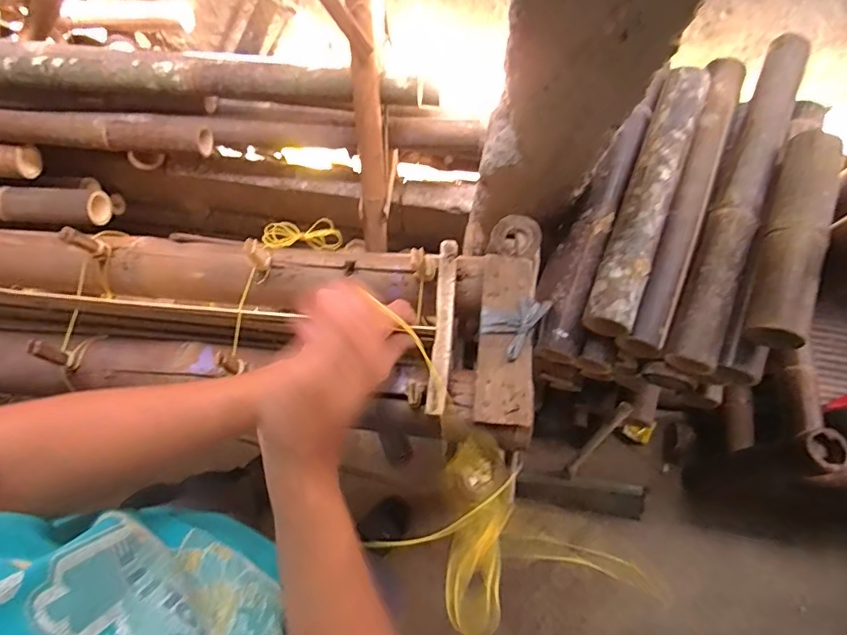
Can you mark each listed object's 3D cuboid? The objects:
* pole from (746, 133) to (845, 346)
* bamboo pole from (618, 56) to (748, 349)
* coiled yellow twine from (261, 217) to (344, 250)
[{"bbox_3d":[0.501,-0.115,0.681,0.064,0.058,0.317,20,76,6],"label":"pole"},{"bbox_3d":[0.408,-0.187,0.787,0.062,0.058,0.517,22,76,6],"label":"bamboo pole"},{"bbox_3d":[-0.159,-0.112,0.677,0.100,0.029,0.041,-3,73,-27],"label":"coiled yellow twine"}]

